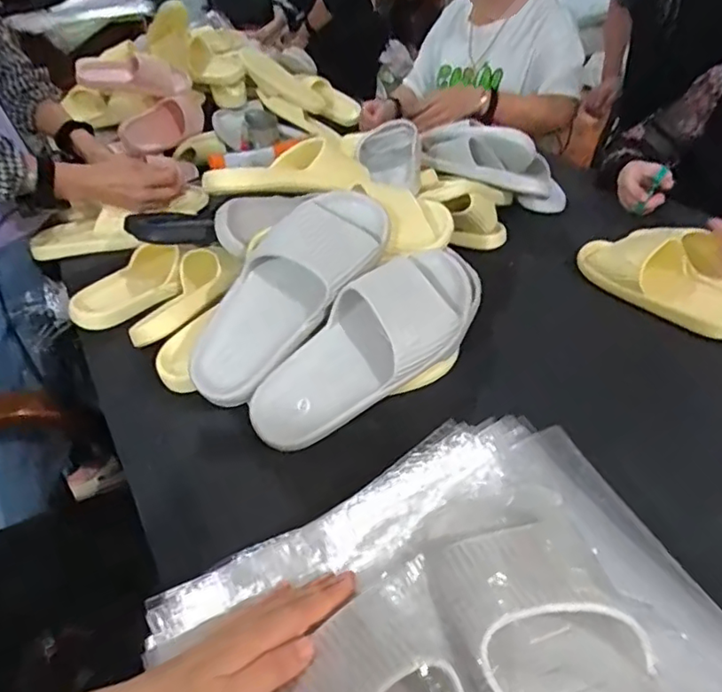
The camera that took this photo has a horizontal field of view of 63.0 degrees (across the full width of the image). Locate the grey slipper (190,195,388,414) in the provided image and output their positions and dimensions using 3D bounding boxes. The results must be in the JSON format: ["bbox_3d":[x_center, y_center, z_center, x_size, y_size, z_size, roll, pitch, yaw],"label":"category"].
[{"bbox_3d":[-0.077,-0.061,0.621,0.113,0.067,0.275,29,75,34],"label":"grey slipper"}]

